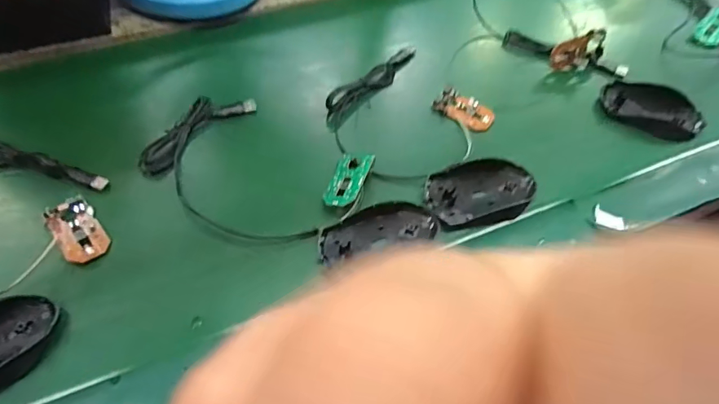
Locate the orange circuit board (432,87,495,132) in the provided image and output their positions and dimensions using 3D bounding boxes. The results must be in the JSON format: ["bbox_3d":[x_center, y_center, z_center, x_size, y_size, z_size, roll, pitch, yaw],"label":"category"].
[{"bbox_3d":[0.120,-0.104,0.517,0.066,0.014,0.039,32,60,17],"label":"orange circuit board"}]

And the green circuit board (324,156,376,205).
[{"bbox_3d":[-0.009,-0.022,0.446,0.036,0.011,0.068,3,51,22],"label":"green circuit board"}]

